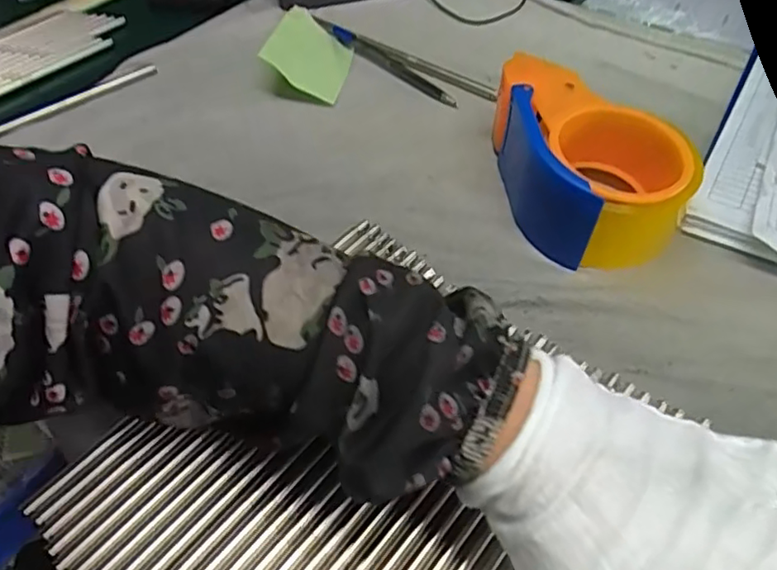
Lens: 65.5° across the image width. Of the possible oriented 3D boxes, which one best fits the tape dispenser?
[{"bbox_3d":[0.122,-0.079,0.367,0.095,0.060,0.135,-5,50,-2],"label":"tape dispenser"}]

